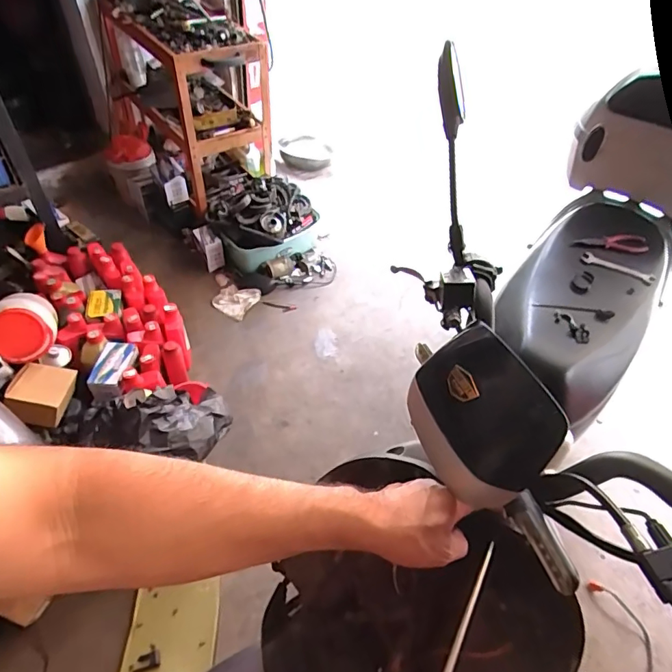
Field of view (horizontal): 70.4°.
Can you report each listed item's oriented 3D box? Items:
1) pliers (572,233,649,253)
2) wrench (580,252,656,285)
[{"bbox_3d":[0.624,-0.213,1.087,0.162,0.021,0.053,4,52,-2],"label":"pliers"},{"bbox_3d":[0.620,-0.151,1.048,0.151,0.012,0.034,25,54,14],"label":"wrench"}]

